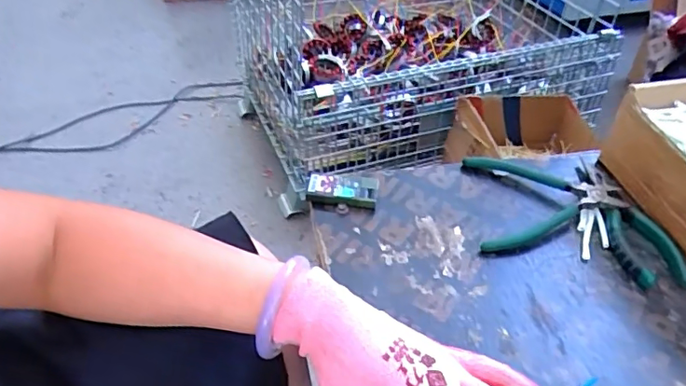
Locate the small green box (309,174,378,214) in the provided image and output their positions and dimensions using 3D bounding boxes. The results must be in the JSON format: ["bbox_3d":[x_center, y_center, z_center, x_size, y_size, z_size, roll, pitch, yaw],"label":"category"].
[{"bbox_3d":[0.000,-0.003,0.525,0.066,0.016,0.036,6,43,4],"label":"small green box"}]

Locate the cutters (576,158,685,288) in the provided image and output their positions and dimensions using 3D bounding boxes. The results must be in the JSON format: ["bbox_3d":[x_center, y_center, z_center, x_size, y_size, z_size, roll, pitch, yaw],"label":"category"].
[{"bbox_3d":[0.262,0.022,0.507,0.049,0.023,0.160,-6,43,-8],"label":"cutters"}]

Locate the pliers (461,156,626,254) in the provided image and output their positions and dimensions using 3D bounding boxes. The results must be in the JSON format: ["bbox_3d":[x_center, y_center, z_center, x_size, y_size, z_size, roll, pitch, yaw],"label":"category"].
[{"bbox_3d":[0.197,0.003,0.524,0.138,0.022,0.114,2,43,-1],"label":"pliers"}]

